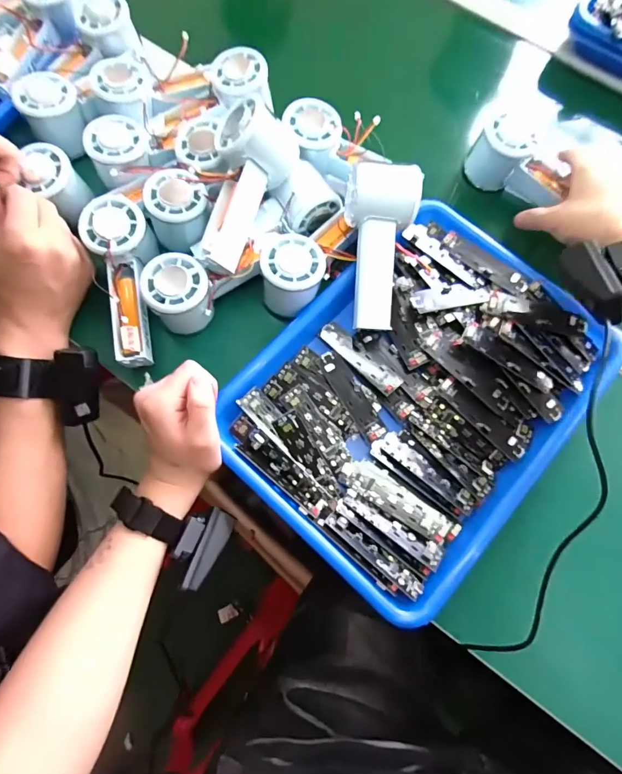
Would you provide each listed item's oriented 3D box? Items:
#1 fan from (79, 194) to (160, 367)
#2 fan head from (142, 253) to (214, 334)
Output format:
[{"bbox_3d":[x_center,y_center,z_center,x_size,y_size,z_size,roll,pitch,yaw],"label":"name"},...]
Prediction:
[{"bbox_3d":[-0.174,-0.097,0.410,0.053,0.044,0.154,-7,89,-5],"label":"fan"},{"bbox_3d":[-0.120,-0.085,0.401,0.055,0.049,0.056,-19,74,-8],"label":"fan head"}]

